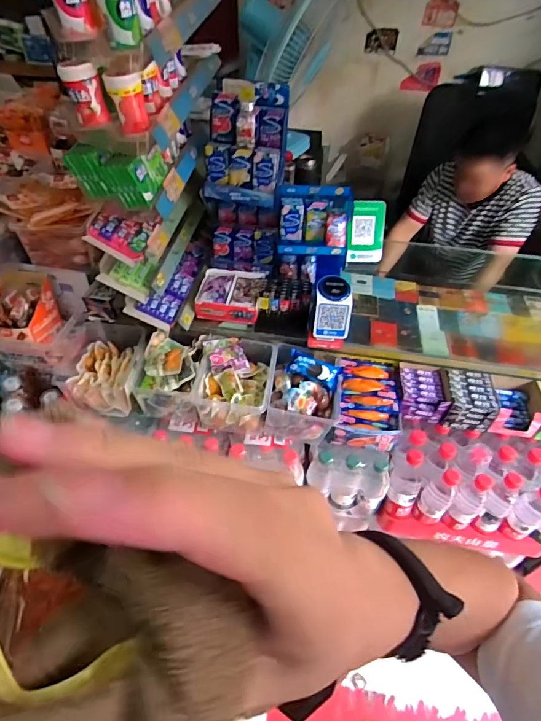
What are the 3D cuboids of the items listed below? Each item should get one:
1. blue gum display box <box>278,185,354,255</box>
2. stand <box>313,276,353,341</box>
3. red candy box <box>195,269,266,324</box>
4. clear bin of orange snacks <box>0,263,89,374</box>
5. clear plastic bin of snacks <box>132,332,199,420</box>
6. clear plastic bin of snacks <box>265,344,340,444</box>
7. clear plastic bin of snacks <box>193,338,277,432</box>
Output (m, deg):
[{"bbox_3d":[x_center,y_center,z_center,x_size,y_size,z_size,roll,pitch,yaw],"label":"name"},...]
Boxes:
[{"bbox_3d":[0.097,-0.322,0.975,0.160,0.158,0.085,6,6,0],"label":"blue gum display box"},{"bbox_3d":[0.139,-0.116,0.951,0.080,0.118,0.084,4,47,1],"label":"stand"},{"bbox_3d":[-0.097,-0.162,1.035,0.151,0.043,0.154,6,47,2],"label":"red candy box"},{"bbox_3d":[-0.548,-0.102,0.991,0.201,0.184,0.173,9,48,6],"label":"clear bin of orange snacks"},{"bbox_3d":[-0.232,0.035,0.977,0.144,0.141,0.168,4,47,0],"label":"clear plastic bin of snacks"},{"bbox_3d":[0.075,0.066,0.959,0.152,0.122,0.205,7,47,3],"label":"clear plastic bin of snacks"},{"bbox_3d":[-0.076,0.042,0.958,0.163,0.142,0.196,7,47,3],"label":"clear plastic bin of snacks"}]

